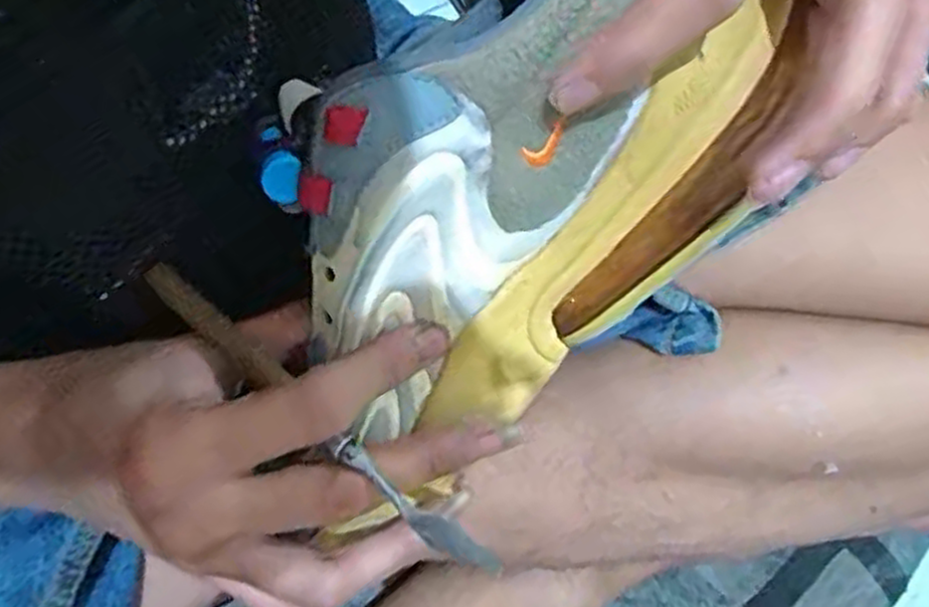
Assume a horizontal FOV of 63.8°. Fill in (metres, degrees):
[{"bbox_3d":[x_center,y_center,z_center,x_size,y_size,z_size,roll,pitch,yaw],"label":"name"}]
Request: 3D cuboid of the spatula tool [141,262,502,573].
[{"bbox_3d":[-0.050,0.032,0.229,0.151,0.008,0.011,38,69,20],"label":"spatula tool"}]

